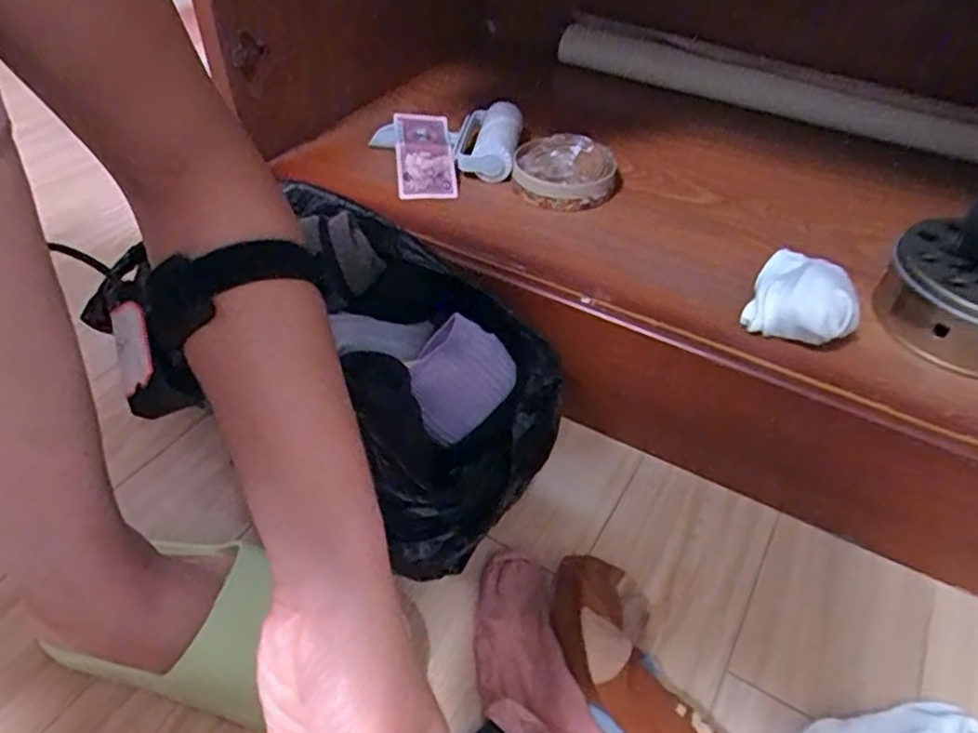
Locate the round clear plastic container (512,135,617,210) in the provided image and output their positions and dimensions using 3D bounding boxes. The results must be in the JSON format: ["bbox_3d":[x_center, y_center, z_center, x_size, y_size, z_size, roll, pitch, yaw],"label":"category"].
[{"bbox_3d":[0.078,-0.196,0.685,0.106,0.047,0.091,-2,44,-5],"label":"round clear plastic container"}]

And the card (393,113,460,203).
[{"bbox_3d":[-0.068,-0.218,0.694,0.059,0.012,0.116,-5,64,-6],"label":"card"}]

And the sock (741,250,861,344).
[{"bbox_3d":[0.252,-0.054,0.532,0.077,0.056,0.072,23,47,20],"label":"sock"}]

